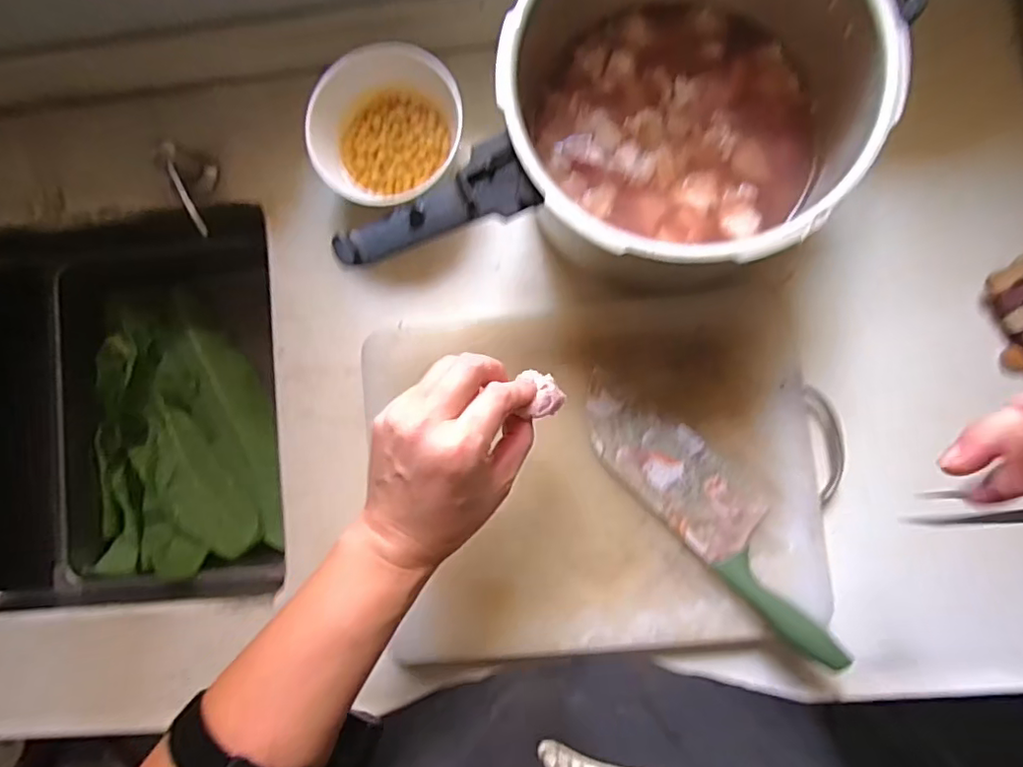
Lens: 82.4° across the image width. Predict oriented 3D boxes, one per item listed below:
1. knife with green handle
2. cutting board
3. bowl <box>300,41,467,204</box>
[{"bbox_3d":[0.159,0.099,0.456,0.264,0.016,0.069,44,91,6],"label":"knife with green handle"},{"bbox_3d":[0.065,0.075,0.476,0.344,0.014,0.274,-8,86,6],"label":"cutting board"},{"bbox_3d":[-0.102,-0.219,0.491,0.122,0.077,0.132,0,86,5],"label":"bowl"}]

